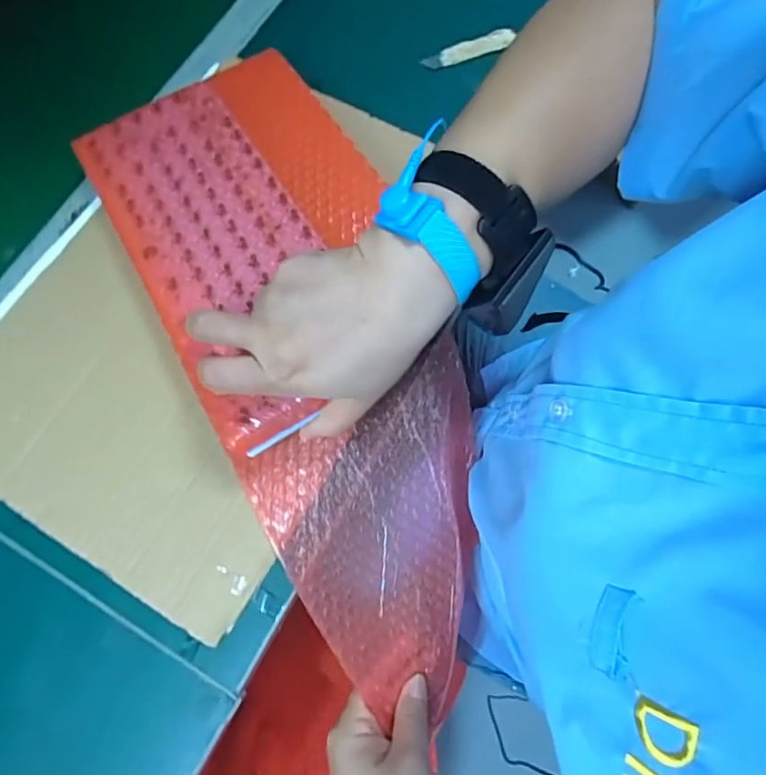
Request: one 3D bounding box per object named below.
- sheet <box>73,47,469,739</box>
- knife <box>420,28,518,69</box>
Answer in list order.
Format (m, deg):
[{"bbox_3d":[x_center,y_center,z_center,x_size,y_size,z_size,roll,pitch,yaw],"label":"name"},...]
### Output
[{"bbox_3d":[-0.054,-0.025,0.385,0.198,0.087,0.527,-22,83,-5],"label":"sheet"},{"bbox_3d":[0.078,-0.307,0.484,0.084,0.011,0.016,-16,72,-3],"label":"knife"}]

